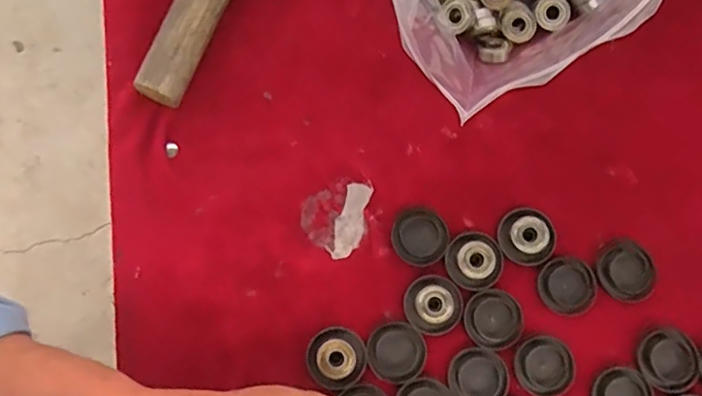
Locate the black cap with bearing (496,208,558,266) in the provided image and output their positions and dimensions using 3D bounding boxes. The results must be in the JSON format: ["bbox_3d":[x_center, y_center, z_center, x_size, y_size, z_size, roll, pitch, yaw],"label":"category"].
[{"bbox_3d":[0.102,0.023,0.339,0.031,0.012,0.033,0,78,0],"label":"black cap with bearing"}]

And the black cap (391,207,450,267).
[{"bbox_3d":[0.041,0.023,0.342,0.032,0.004,0.032,0,78,0],"label":"black cap"}]

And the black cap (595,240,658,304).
[{"bbox_3d":[0.160,0.043,0.339,0.032,0.011,0.034,0,78,0],"label":"black cap"}]

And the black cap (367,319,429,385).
[{"bbox_3d":[0.026,0.087,0.326,0.033,0.004,0.032,0,78,0],"label":"black cap"}]

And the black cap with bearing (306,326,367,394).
[{"bbox_3d":[-0.008,0.089,0.323,0.032,0.010,0.033,0,78,0],"label":"black cap with bearing"}]

